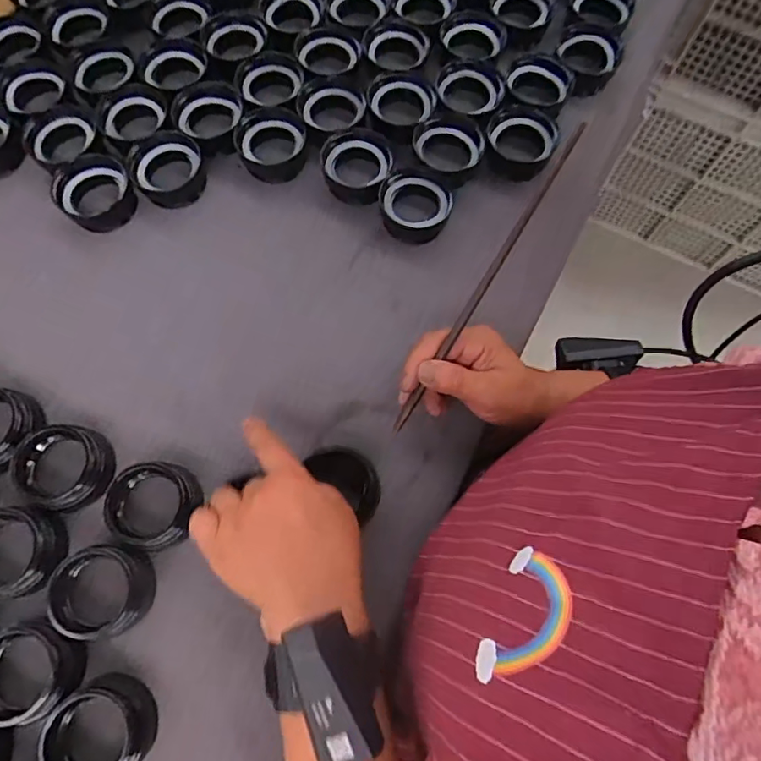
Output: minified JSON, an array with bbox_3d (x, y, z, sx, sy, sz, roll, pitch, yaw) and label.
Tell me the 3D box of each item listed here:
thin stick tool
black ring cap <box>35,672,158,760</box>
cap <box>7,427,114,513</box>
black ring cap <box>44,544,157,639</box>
[{"bbox_3d":[0.069,-0.061,0.378,0.006,0.013,0.237,34,111,11],"label":"thin stick tool"},{"bbox_3d":[-0.193,0.243,0.374,0.061,0.041,0.064,0,71,-1],"label":"black ring cap"},{"bbox_3d":[-0.249,0.067,0.429,0.063,0.035,0.066,17,71,5],"label":"cap"},{"bbox_3d":[-0.204,0.155,0.401,0.059,0.040,0.063,0,71,-1],"label":"black ring cap"}]

